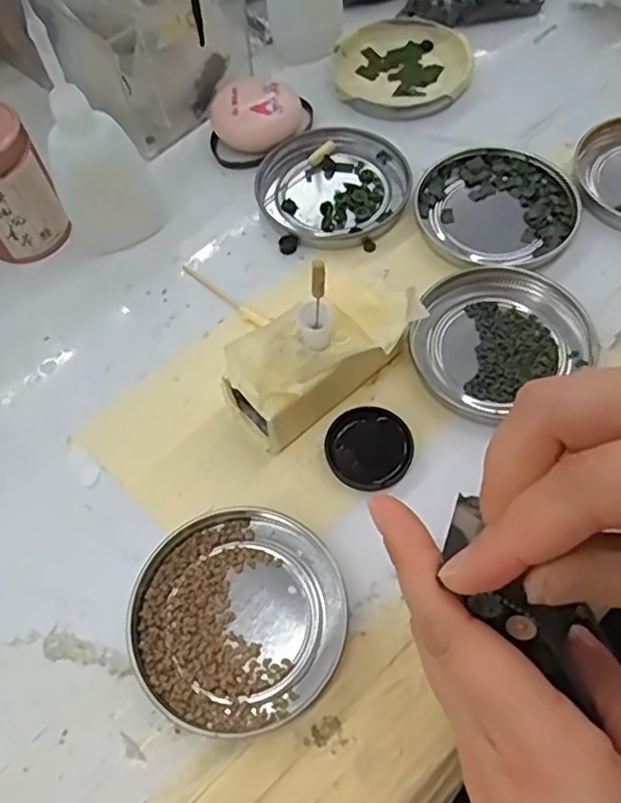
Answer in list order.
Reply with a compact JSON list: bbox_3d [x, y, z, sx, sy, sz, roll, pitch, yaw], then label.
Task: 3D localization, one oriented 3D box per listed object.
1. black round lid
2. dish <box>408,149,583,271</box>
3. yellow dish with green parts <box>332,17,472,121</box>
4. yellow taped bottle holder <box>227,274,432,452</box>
[{"bbox_3d":[0.024,0.020,0.276,0.034,0.007,0.035,-1,63,3],"label":"black round lid"},{"bbox_3d":[0.094,-0.099,0.335,0.078,0.009,0.070,8,63,7],"label":"dish"},{"bbox_3d":[0.053,-0.197,0.388,0.076,0.013,0.082,-1,63,3],"label":"yellow dish with green parts"},{"bbox_3d":[0.006,-0.020,0.277,0.091,0.044,0.044,-35,66,-14],"label":"yellow taped bottle holder"}]

